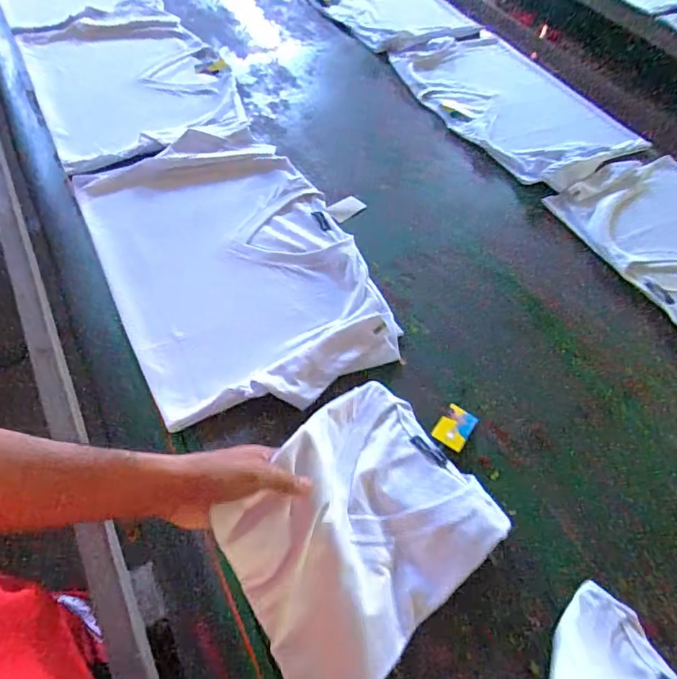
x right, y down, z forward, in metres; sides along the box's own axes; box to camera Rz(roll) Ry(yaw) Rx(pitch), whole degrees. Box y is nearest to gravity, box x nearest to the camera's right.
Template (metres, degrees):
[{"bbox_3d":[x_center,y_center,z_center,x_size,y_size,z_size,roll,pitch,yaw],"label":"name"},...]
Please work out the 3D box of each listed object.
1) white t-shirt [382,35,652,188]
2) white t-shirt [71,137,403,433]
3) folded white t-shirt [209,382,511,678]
[{"bbox_3d":[0.388,-0.536,1.124,0.373,0.022,0.539,-26,63,-20],"label":"white t-shirt"},{"bbox_3d":[-0.156,-0.133,0.790,0.371,0.023,0.544,-23,62,-18],"label":"white t-shirt"},{"bbox_3d":[0.021,0.180,0.525,0.290,0.084,0.230,-37,67,-25],"label":"folded white t-shirt"}]

